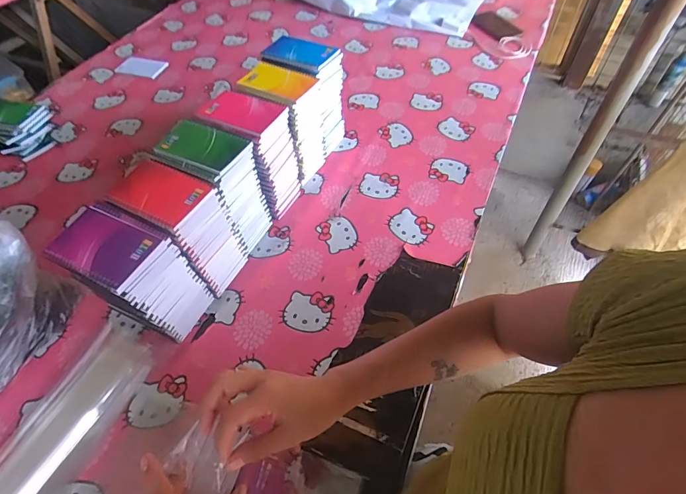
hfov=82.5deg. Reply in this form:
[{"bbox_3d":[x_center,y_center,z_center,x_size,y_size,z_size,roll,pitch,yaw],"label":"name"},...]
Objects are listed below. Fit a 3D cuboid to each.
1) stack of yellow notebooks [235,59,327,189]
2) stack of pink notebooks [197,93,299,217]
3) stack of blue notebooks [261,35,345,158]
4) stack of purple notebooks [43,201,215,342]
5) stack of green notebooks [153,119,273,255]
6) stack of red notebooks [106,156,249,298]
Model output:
[{"bbox_3d":[-0.115,-0.230,0.774,0.128,0.214,0.107,22,57,17],"label":"stack of yellow notebooks"},{"bbox_3d":[-0.160,-0.164,0.725,0.127,0.219,0.097,23,58,18],"label":"stack of pink notebooks"},{"bbox_3d":[-0.075,-0.310,0.829,0.147,0.224,0.099,29,60,22],"label":"stack of blue notebooks"},{"bbox_3d":[-0.290,0.052,0.571,0.124,0.212,0.100,20,57,16],"label":"stack of purple notebooks"},{"bbox_3d":[-0.208,-0.090,0.676,0.129,0.217,0.104,26,59,20],"label":"stack of green notebooks"},{"bbox_3d":[-0.241,-0.020,0.621,0.123,0.217,0.098,22,58,18],"label":"stack of red notebooks"}]

